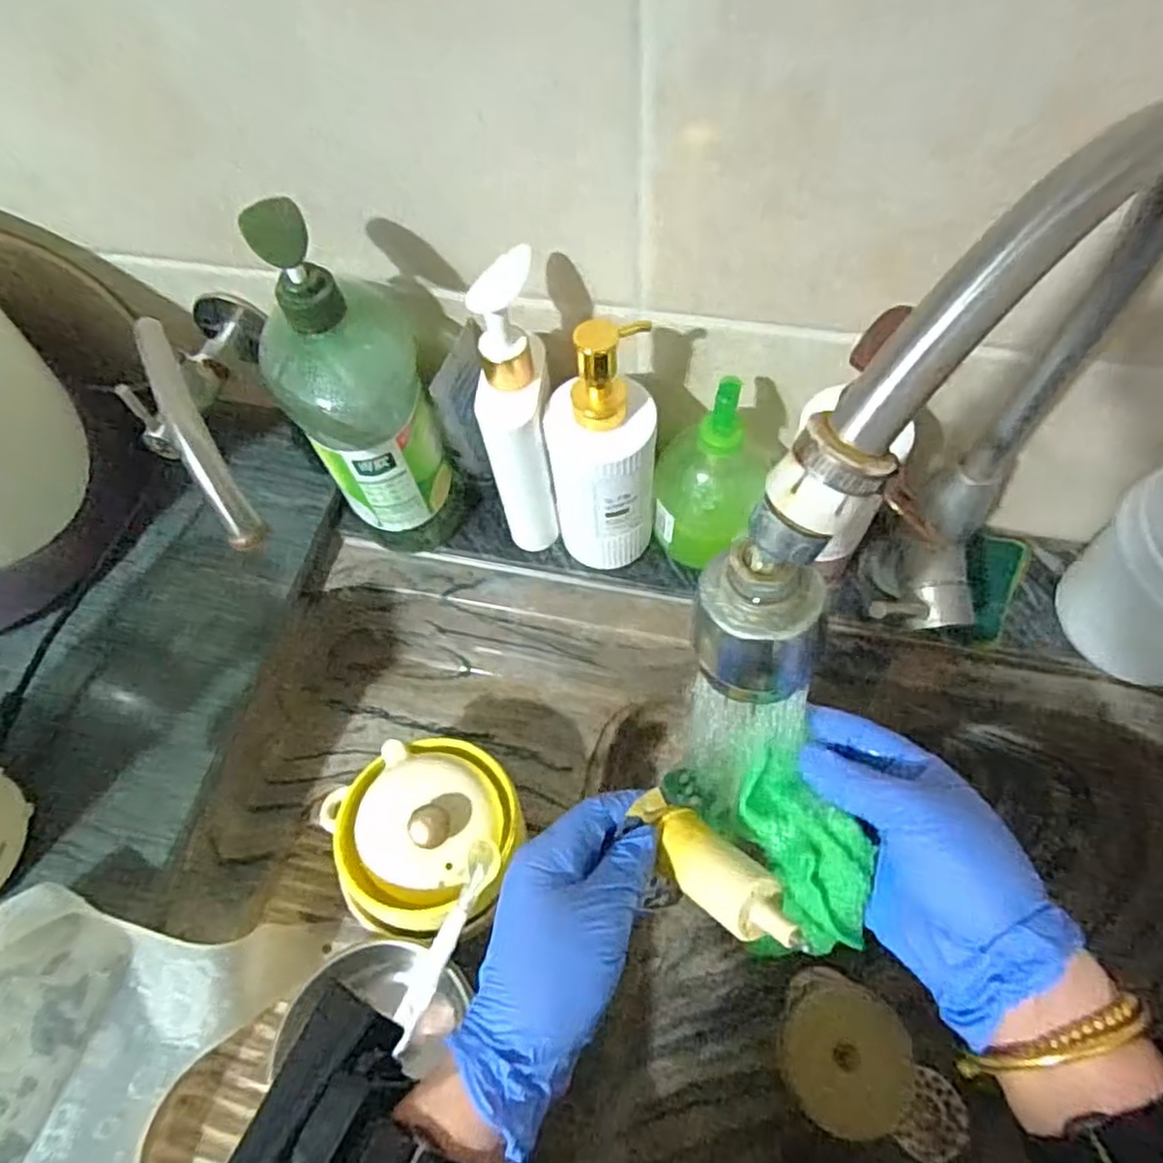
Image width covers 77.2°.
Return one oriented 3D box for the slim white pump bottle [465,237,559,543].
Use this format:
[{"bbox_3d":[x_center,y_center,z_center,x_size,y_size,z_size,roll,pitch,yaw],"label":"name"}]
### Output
[{"bbox_3d":[-0.043,-0.109,0.508,0.043,0.235,0.064,1,61,5],"label":"slim white pump bottle"}]

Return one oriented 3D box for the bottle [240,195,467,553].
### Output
[{"bbox_3d":[-0.152,-0.126,0.501,0.093,0.268,0.101,-19,62,-6],"label":"bottle"}]

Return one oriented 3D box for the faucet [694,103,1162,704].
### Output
[{"bbox_3d":[0.166,-0.033,0.335,0.288,0.332,0.056,-39,65,-16],"label":"faucet"}]

